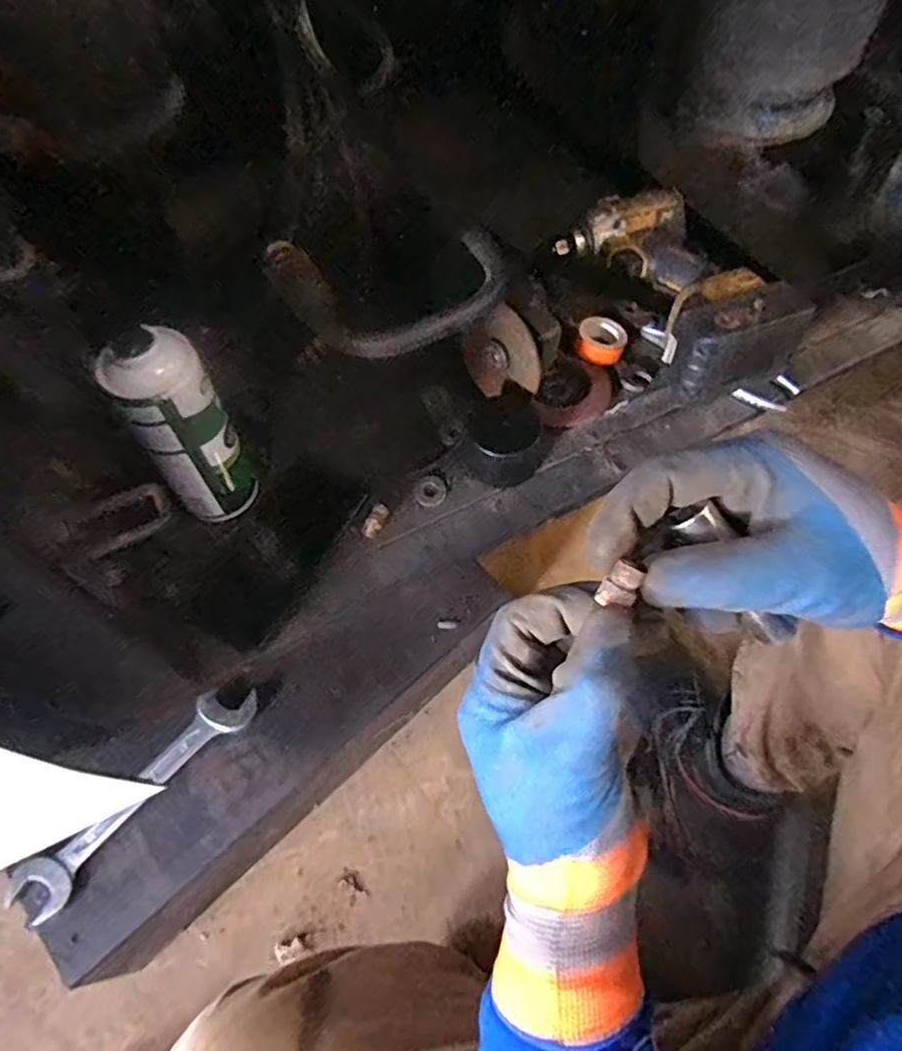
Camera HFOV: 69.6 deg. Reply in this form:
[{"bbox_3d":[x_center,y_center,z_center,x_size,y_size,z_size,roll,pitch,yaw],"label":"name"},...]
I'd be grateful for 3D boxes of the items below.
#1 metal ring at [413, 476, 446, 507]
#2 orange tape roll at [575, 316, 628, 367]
[{"bbox_3d":[-0.018,-0.030,0.560,0.027,0.005,0.028,43,77,6],"label":"metal ring"},{"bbox_3d":[0.143,-0.175,0.619,0.044,0.020,0.050,15,61,9],"label":"orange tape roll"}]

